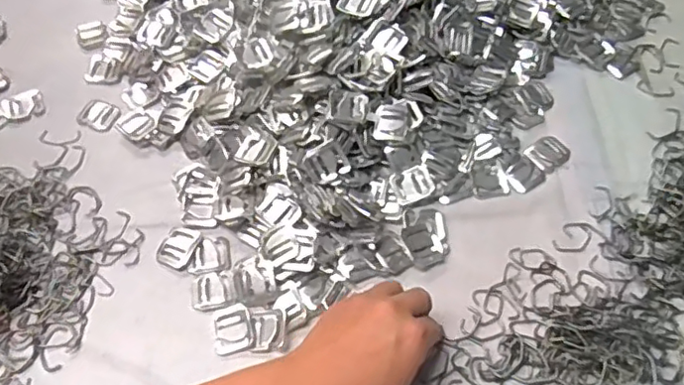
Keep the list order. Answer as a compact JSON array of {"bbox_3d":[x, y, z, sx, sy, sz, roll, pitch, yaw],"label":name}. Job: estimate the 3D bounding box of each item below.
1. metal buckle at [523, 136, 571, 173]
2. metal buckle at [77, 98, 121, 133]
[{"bbox_3d":[0.185,-0.036,0.525,0.035,0.004,0.031,-37,64,-20],"label":"metal buckle"},{"bbox_3d":[-0.228,-0.074,0.558,0.039,0.004,0.031,19,60,13],"label":"metal buckle"}]

